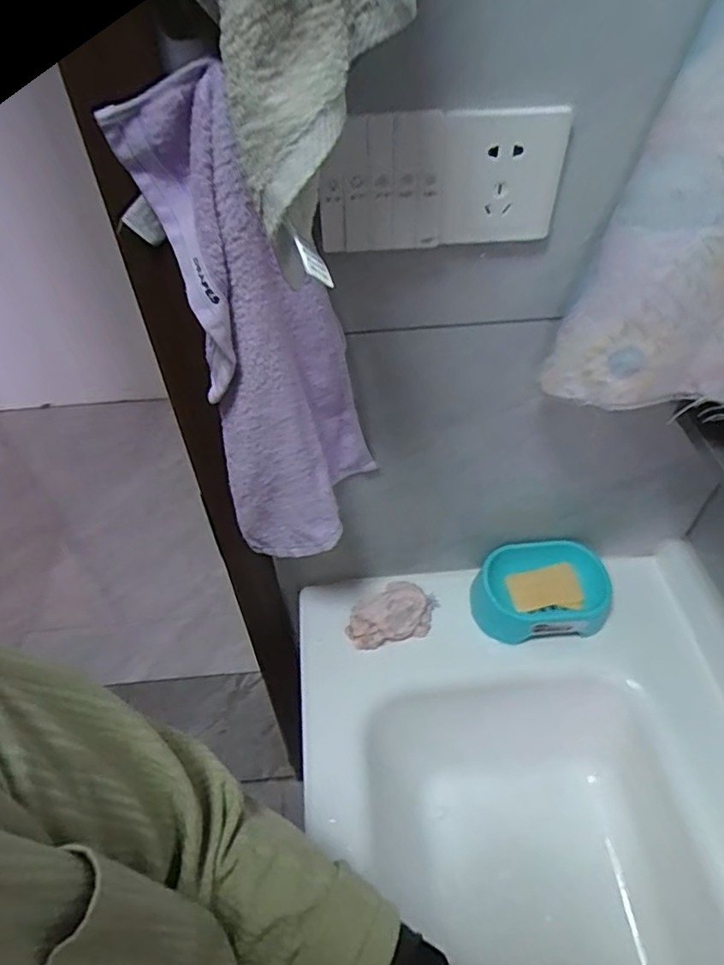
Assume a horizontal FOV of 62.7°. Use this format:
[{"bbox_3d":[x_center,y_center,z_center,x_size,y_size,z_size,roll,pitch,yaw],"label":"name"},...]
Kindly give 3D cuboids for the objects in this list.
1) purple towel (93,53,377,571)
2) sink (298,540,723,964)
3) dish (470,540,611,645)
[{"bbox_3d":[-0.075,-0.088,0.481,0.152,0.385,0.077,-5,48,-2],"label":"purple towel"},{"bbox_3d":[0.215,0.490,0.524,0.480,0.218,0.876,-7,48,-4],"label":"sink"},{"bbox_3d":[0.221,0.131,0.745,0.161,0.060,0.137,-3,63,9],"label":"dish"}]

